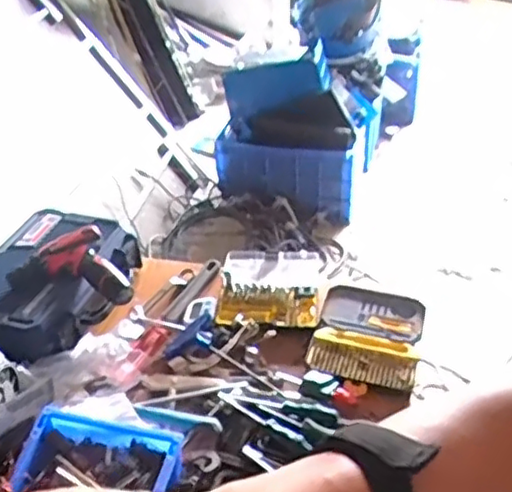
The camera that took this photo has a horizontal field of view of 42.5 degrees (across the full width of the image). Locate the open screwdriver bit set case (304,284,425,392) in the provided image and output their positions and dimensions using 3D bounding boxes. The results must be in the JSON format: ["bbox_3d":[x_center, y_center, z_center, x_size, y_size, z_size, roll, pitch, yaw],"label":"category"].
[{"bbox_3d":[0.214,0.163,1.239,0.191,0.035,0.252,9,38,17],"label":"open screwdriver bit set case"}]

